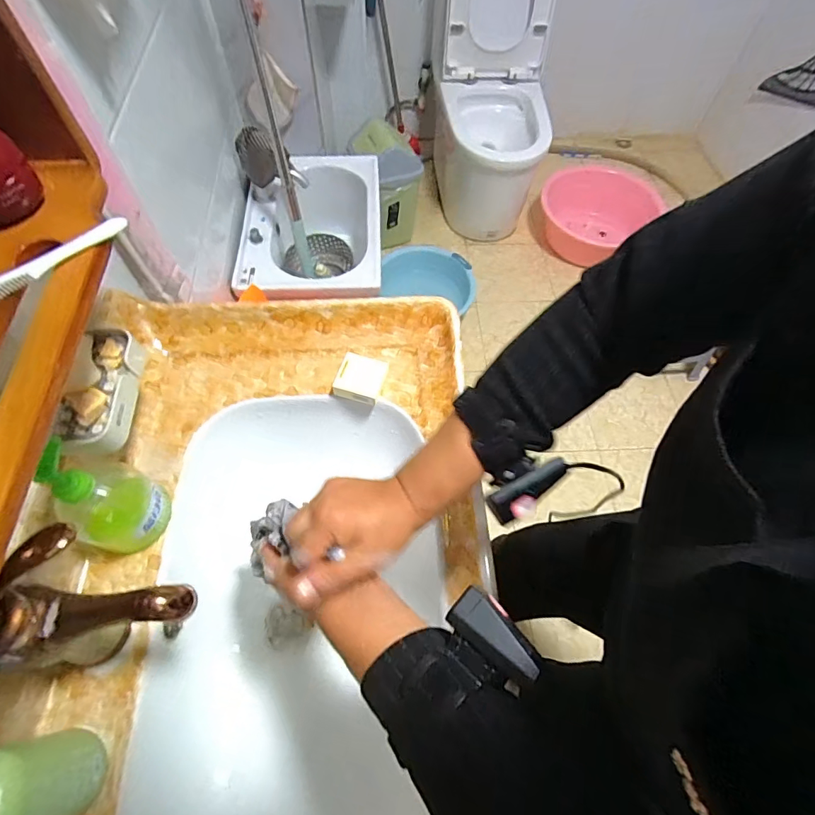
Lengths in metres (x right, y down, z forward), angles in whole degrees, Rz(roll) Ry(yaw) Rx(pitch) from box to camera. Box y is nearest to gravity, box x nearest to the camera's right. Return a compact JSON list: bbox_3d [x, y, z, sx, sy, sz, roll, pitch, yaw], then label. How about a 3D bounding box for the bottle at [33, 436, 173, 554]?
[{"bbox_3d":[-0.310,0.095,0.462,0.068,0.151,0.087,16,62,7],"label":"bottle"}]

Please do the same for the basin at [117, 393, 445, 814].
[{"bbox_3d":[-0.132,0.264,0.554,0.334,0.154,0.554,-4,62,-4],"label":"basin"}]

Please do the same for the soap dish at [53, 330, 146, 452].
[{"bbox_3d":[-0.323,-0.019,0.478,0.069,0.031,0.135,-2,62,-3],"label":"soap dish"}]

